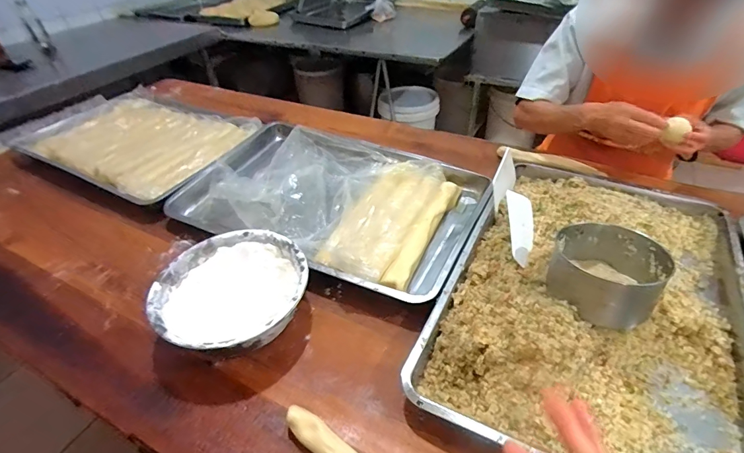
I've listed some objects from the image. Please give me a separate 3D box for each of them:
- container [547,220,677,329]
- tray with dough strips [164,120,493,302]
[{"bbox_3d":[0.323,0.064,0.550,0.131,0.076,0.130,-2,40,2],"label":"container"},{"bbox_3d":[-0.097,-0.064,0.837,0.615,0.067,0.403,15,43,21],"label":"tray with dough strips"}]

